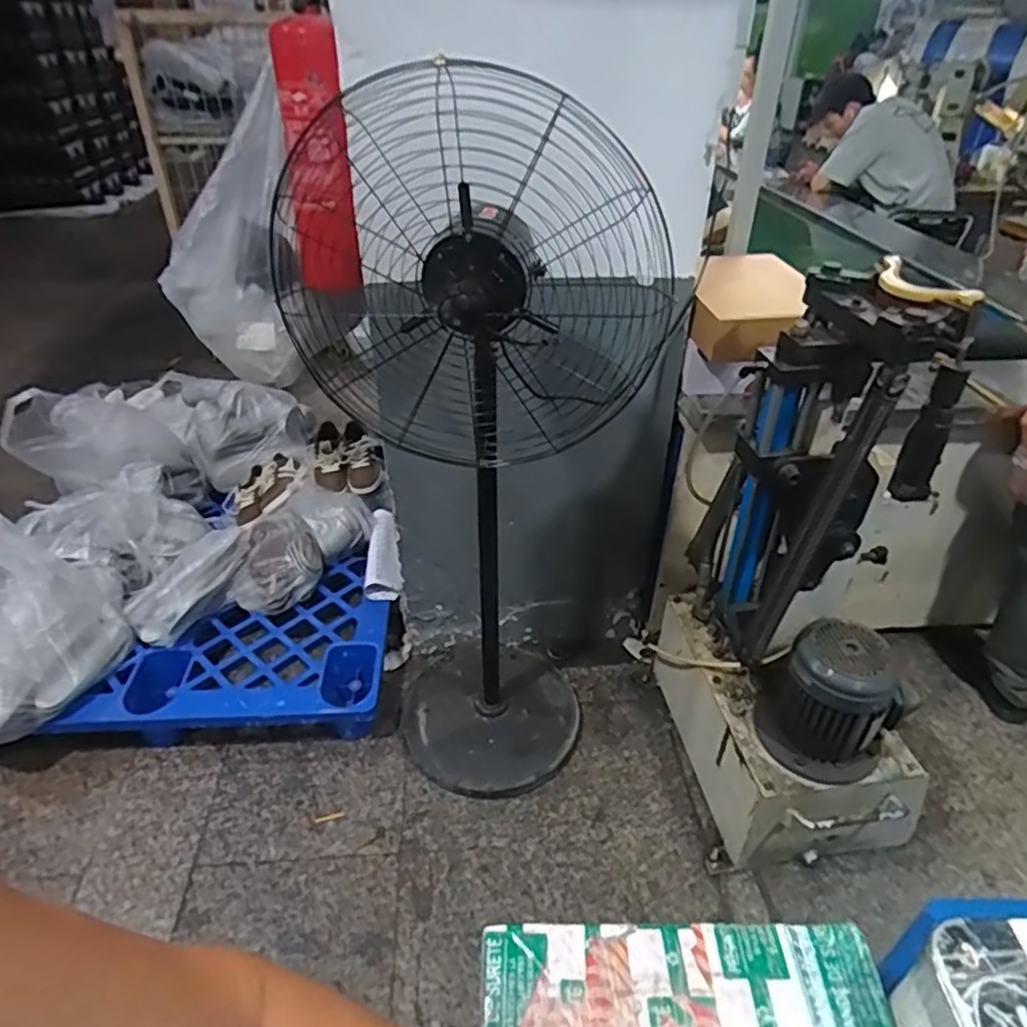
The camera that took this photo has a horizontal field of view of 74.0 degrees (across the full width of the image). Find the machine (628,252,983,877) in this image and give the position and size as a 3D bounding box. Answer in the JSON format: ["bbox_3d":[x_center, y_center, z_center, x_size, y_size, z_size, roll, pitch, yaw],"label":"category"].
[{"bbox_3d":[0.531,0.109,1.230,0.354,1.006,0.576,-4,36,-6],"label":"machine"}]

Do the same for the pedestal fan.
[{"bbox_3d":[-0.035,-0.074,1.297,0.527,1.282,0.523,13,38,17],"label":"pedestal fan"}]

